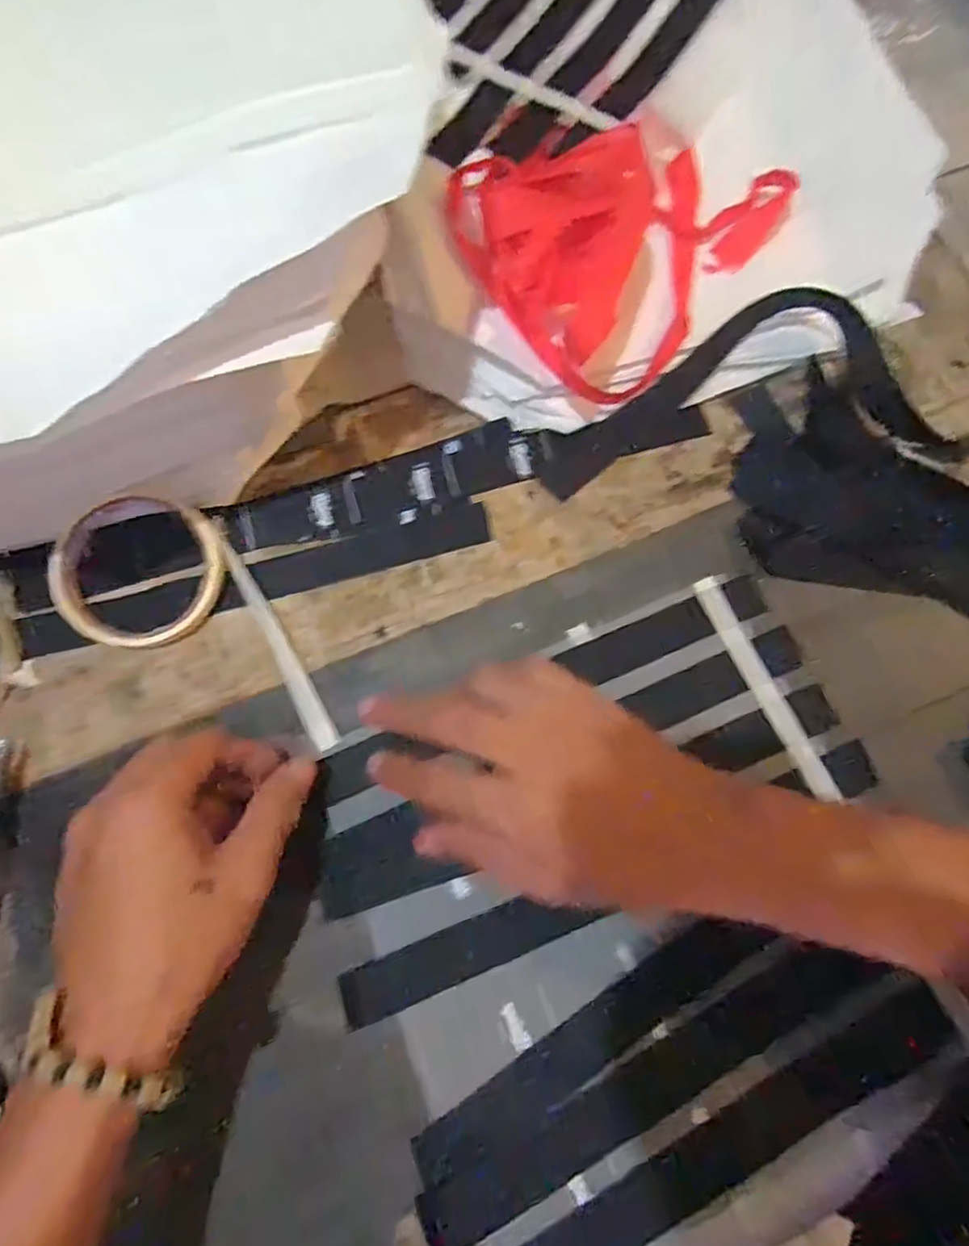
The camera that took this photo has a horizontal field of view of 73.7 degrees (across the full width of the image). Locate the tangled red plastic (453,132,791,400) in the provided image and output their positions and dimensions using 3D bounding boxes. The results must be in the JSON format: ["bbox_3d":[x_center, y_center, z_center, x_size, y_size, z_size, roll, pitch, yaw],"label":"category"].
[{"bbox_3d":[0.073,-0.249,0.392,0.167,0.081,0.181,0,75,-1],"label":"tangled red plastic"}]

